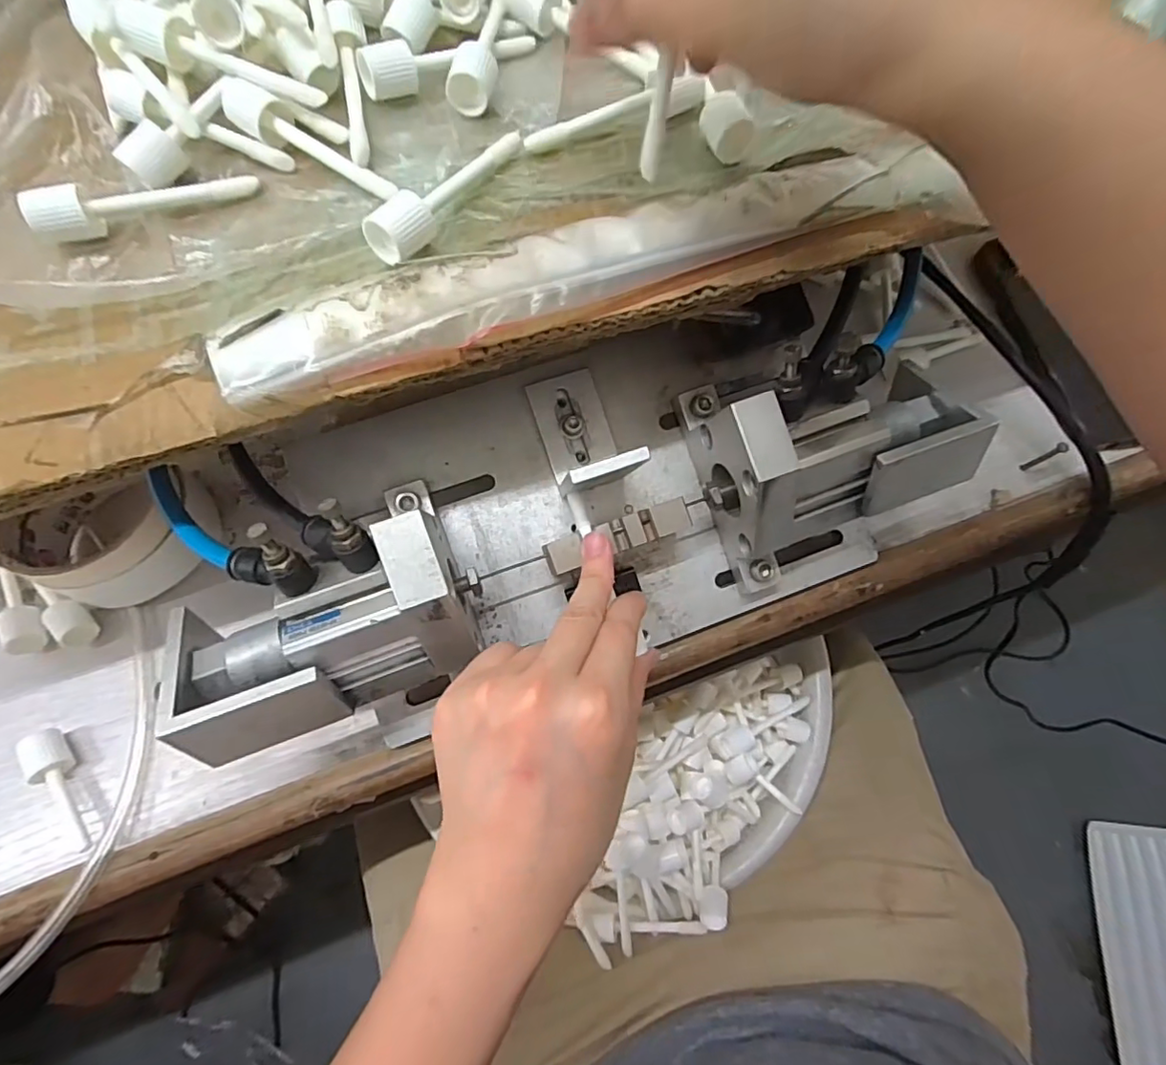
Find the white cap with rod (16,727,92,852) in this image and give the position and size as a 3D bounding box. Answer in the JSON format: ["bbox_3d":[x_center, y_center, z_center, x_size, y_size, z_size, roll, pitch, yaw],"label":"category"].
[{"bbox_3d":[-0.258,0.127,0.283,0.012,0.018,0.063,-30,73,-11],"label":"white cap with rod"}]

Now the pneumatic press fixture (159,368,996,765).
[{"bbox_3d":[-0.001,-0.014,0.276,0.364,0.091,0.125,-19,72,-10],"label":"pneumatic press fixture"}]

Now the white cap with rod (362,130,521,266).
[{"bbox_3d":[-0.052,-0.135,0.224,0.017,0.020,0.081,31,73,10],"label":"white cap with rod"}]

